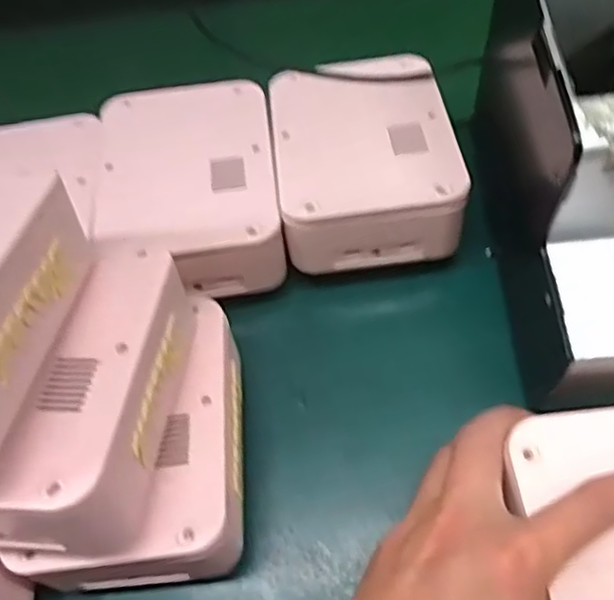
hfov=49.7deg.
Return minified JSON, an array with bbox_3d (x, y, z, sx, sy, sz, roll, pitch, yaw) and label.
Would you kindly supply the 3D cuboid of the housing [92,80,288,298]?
[{"bbox_3d":[-0.066,-0.067,0.378,0.100,0.043,0.134,-11,60,1],"label":"housing"}]

